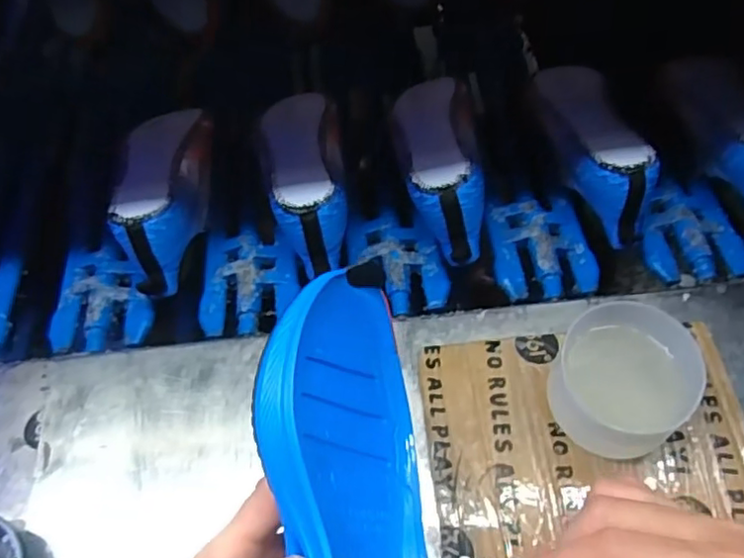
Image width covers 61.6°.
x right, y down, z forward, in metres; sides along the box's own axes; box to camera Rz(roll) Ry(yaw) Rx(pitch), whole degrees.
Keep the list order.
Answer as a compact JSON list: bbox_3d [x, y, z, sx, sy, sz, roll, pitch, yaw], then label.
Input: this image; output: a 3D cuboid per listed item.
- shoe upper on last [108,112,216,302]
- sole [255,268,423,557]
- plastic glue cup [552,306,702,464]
[{"bbox_3d":[-0.203,-0.094,0.613,0.074,0.091,0.234,-4,60,3],"label":"shoe upper on last"},{"bbox_3d":[-0.008,0.119,0.283,0.029,0.093,0.243,-25,58,34],"label":"sole"},{"bbox_3d":[0.176,0.072,0.444,0.086,0.070,0.086,-2,62,4],"label":"plastic glue cup"}]

